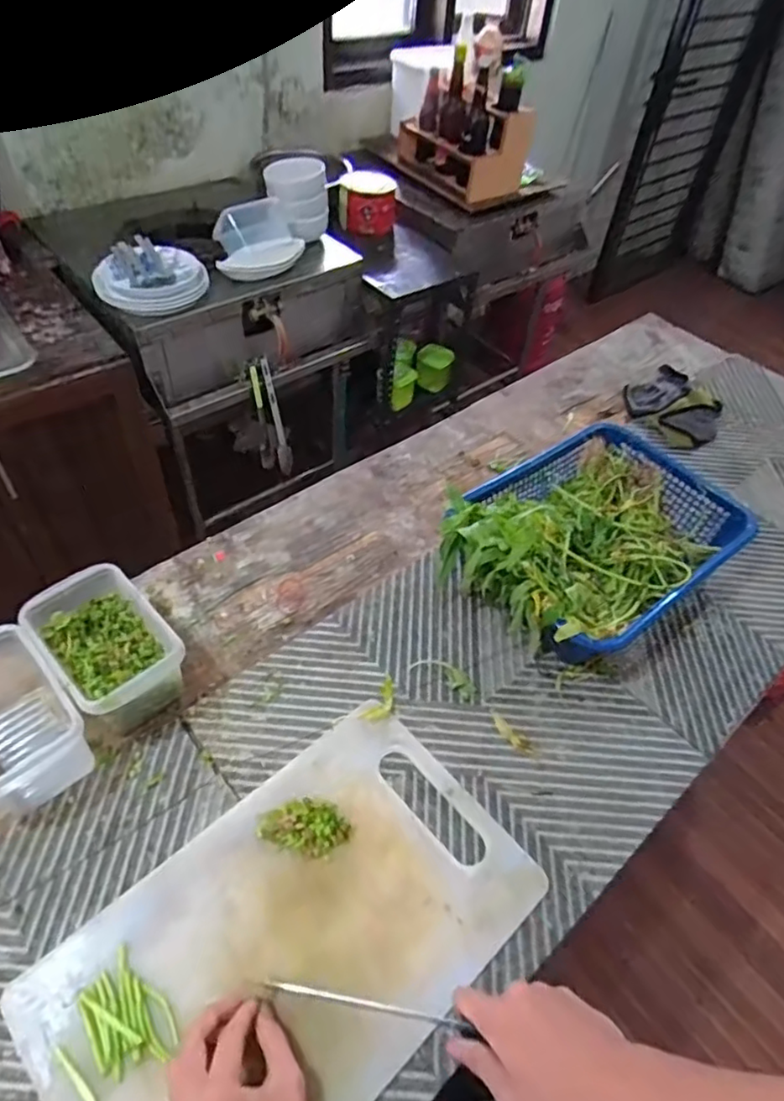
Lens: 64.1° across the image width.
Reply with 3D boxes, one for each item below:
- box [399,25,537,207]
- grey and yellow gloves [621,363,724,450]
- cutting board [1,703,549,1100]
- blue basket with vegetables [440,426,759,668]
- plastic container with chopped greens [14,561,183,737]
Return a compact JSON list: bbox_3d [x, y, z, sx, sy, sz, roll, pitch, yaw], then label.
[{"bbox_3d":[0.192,-1.101,1.577,0.195,0.292,0.294,-23,56,-22],"label":"box"},{"bbox_3d":[0.467,-0.242,1.024,0.142,0.042,0.168,-21,55,-20],"label":"grey and yellow gloves"},{"bbox_3d":[-0.081,0.327,0.533,0.394,0.014,0.250,-32,60,-26],"label":"cutting board"},{"bbox_3d":[0.246,-0.030,0.769,0.348,0.150,0.248,-32,59,-26],"label":"blue basket with vegetables"},{"bbox_3d":[-0.288,0.110,0.652,0.103,0.105,0.161,-34,61,-27],"label":"plastic container with chopped greens"}]

